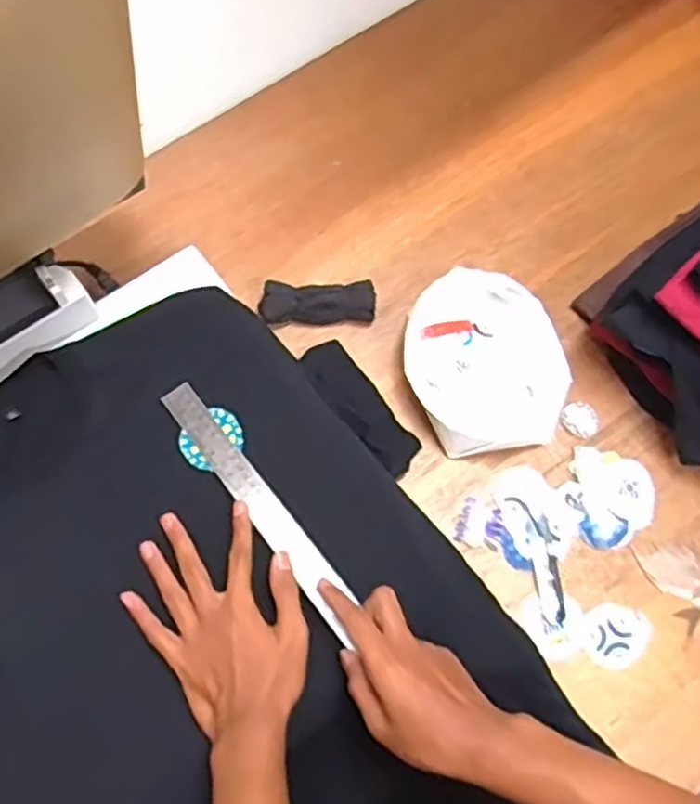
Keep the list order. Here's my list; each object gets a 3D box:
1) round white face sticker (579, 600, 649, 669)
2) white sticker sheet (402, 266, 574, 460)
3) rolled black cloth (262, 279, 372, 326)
[{"bbox_3d":[0.263,0.228,0.707,0.067,0.004,0.059,-28,74,-11],"label":"round white face sticker"},{"bbox_3d":[0.143,-0.044,0.775,0.160,0.047,0.200,-22,73,-9],"label":"white sticker sheet"},{"bbox_3d":[-0.035,-0.110,0.803,0.124,0.036,0.041,-3,71,-3],"label":"rolled black cloth"}]

